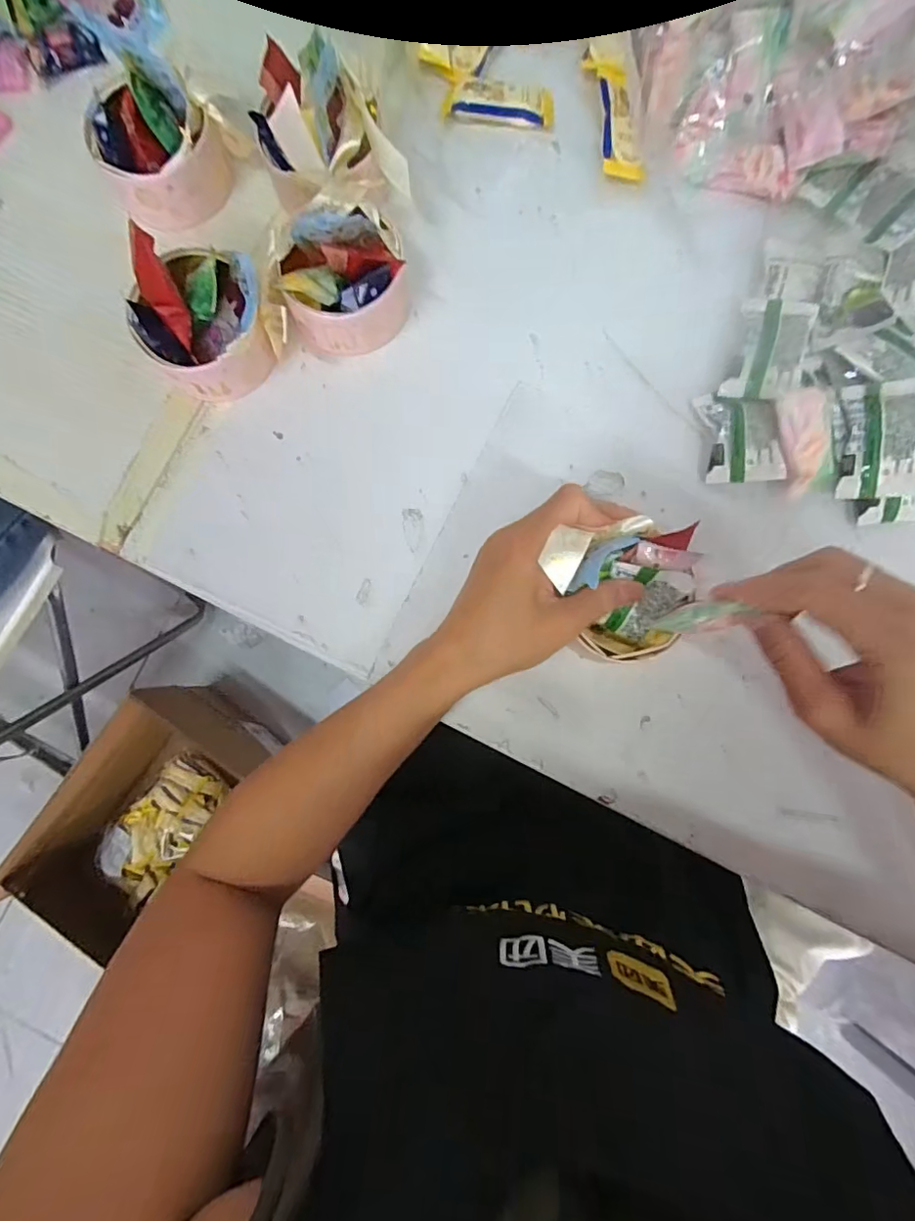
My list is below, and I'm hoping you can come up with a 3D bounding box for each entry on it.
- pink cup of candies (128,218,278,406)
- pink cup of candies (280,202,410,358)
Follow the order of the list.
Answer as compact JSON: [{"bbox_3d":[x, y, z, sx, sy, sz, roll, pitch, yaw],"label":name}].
[{"bbox_3d":[-0.163,-0.187,0.345,0.083,0.066,0.083,0,83,1],"label":"pink cup of candies"},{"bbox_3d":[-0.072,-0.213,0.345,0.075,0.070,0.070,0,83,1],"label":"pink cup of candies"}]

